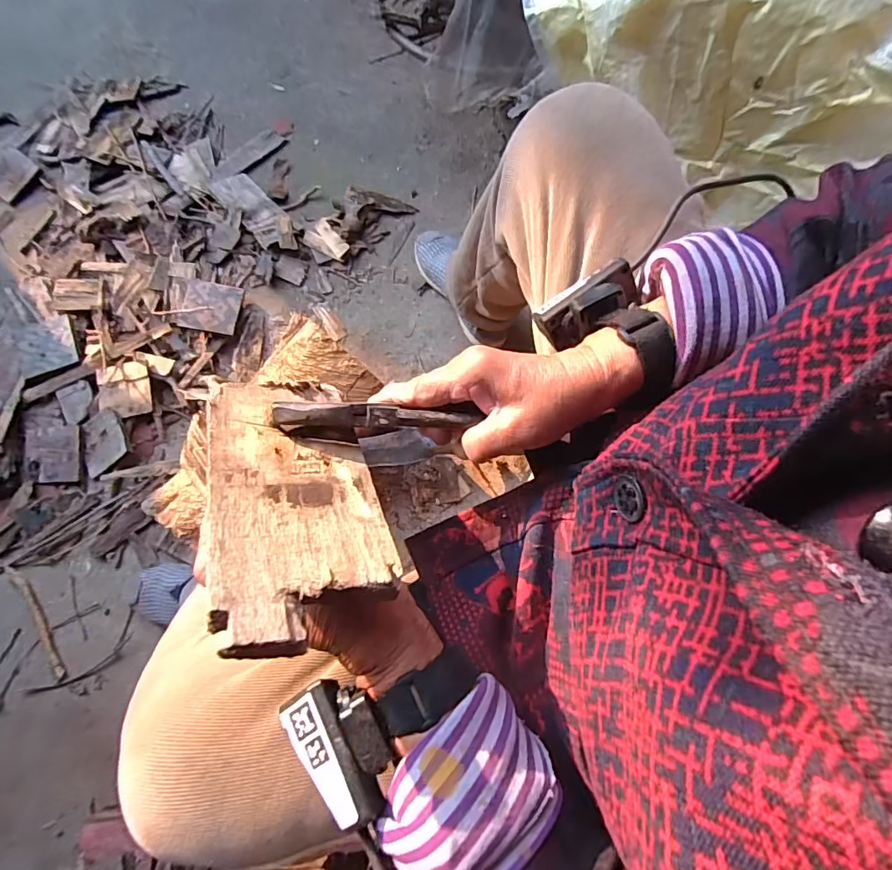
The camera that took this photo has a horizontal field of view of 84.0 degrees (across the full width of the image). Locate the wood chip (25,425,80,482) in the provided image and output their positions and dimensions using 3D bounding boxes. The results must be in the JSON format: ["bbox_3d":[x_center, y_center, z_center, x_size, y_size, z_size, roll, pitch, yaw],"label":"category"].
[{"bbox_3d":[-0.604,0.028,0.759,0.080,0.011,0.089,-7,73,-2],"label":"wood chip"}]

